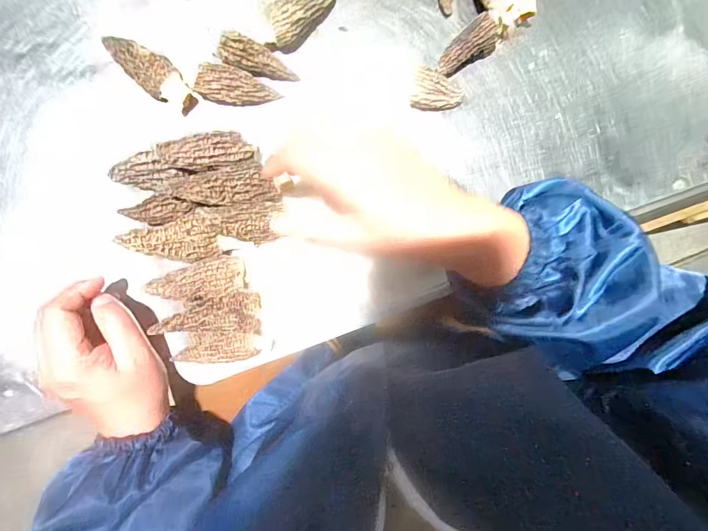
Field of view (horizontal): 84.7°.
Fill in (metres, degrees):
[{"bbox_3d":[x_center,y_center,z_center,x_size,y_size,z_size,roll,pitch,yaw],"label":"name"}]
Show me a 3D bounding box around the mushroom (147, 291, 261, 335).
[{"bbox_3d":[-0.117,0.041,0.313,0.081,0.025,0.033,-6,90,-24],"label":"mushroom"}]

